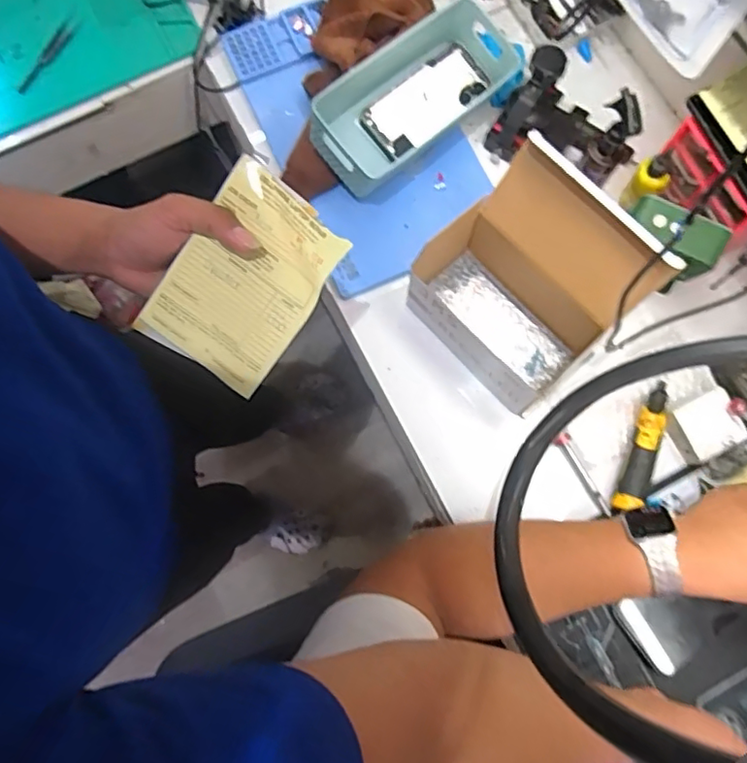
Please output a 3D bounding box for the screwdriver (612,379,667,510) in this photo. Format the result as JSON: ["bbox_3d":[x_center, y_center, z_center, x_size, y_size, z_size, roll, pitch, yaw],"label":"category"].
[{"bbox_3d":[0.289,0.071,0.611,0.033,0.028,0.141,22,78,6],"label":"screwdriver"}]

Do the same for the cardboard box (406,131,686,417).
[{"bbox_3d":[0.141,-0.101,0.576,0.146,0.170,0.196,-41,79,-8],"label":"cardboard box"}]

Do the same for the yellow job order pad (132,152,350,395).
[{"bbox_3d":[-0.097,-0.073,0.440,0.101,0.025,0.150,36,100,-7],"label":"yellow job order pad"}]

